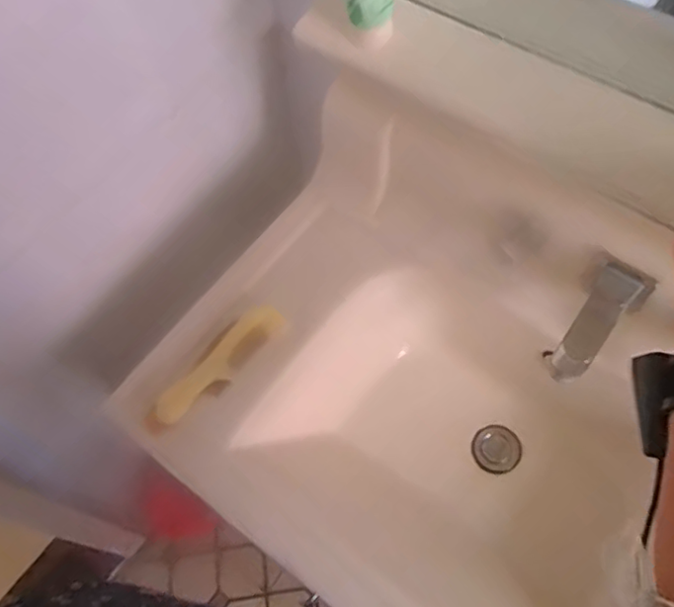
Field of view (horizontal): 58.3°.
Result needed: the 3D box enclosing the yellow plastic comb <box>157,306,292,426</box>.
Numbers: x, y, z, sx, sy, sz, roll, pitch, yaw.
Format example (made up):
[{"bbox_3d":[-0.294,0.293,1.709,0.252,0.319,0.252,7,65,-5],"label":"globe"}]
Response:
[{"bbox_3d":[-0.141,0.073,0.735,0.044,0.016,0.188,39,72,19],"label":"yellow plastic comb"}]

